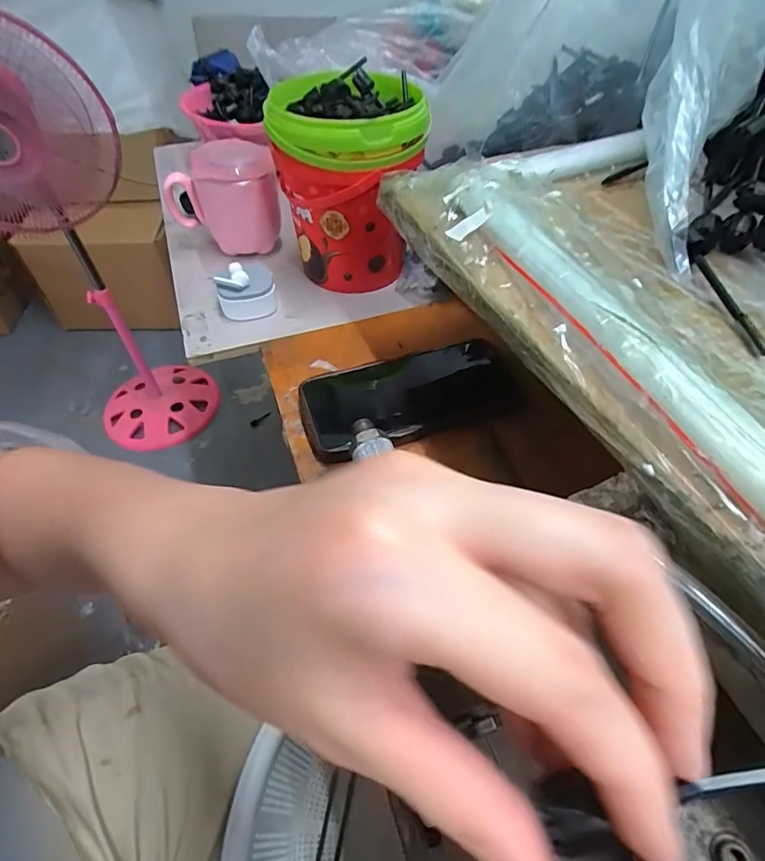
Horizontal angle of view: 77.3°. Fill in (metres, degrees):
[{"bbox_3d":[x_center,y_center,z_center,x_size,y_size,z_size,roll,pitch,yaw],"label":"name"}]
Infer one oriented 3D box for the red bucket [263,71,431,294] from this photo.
[{"bbox_3d":[-0.032,-0.224,0.452,0.124,0.158,0.124,1,50,-1],"label":"red bucket"}]

